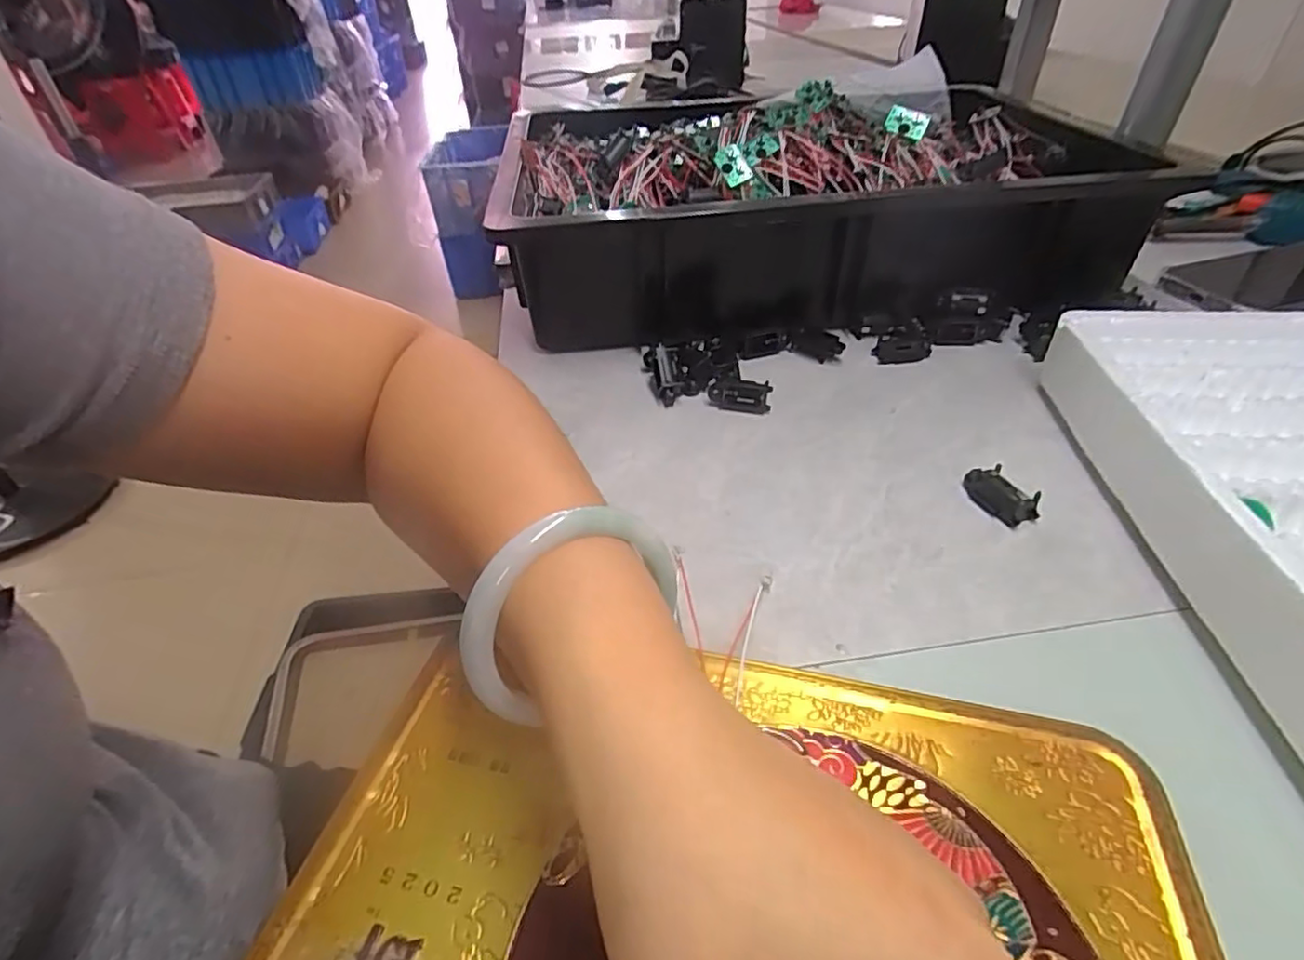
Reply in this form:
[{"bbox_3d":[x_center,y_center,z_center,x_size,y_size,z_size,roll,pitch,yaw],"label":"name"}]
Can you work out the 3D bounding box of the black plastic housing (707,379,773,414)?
[{"bbox_3d":[0.050,-0.049,0.372,0.037,0.017,0.008,13,42,18],"label":"black plastic housing"}]

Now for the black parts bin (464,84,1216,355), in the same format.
[{"bbox_3d":[0.103,-0.206,0.492,0.398,0.110,0.284,-5,40,-2],"label":"black parts bin"}]

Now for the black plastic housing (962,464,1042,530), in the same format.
[{"bbox_3d":[0.162,0.006,0.300,0.015,0.013,0.033,-14,41,-13],"label":"black plastic housing"}]

